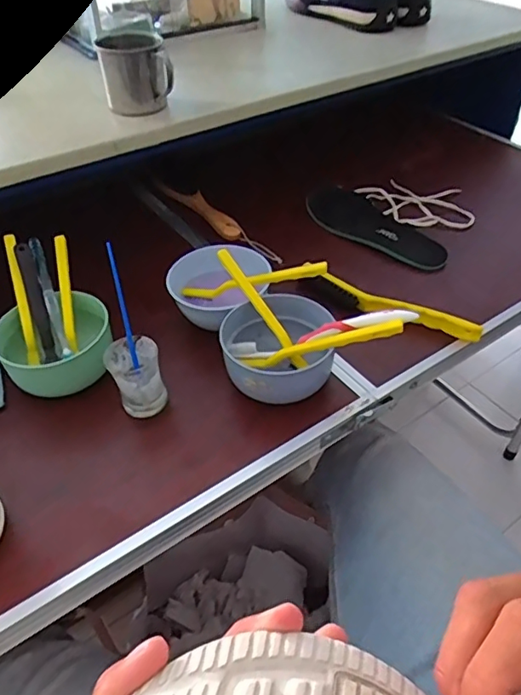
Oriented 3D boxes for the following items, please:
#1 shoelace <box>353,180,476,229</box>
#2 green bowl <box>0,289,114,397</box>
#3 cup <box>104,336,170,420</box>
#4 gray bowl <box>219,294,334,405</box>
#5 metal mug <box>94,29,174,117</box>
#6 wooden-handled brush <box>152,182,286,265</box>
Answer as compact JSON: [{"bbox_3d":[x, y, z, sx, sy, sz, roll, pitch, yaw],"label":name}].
[{"bbox_3d":[0.230,-0.214,0.791,0.171,0.015,0.120,19,48,19],"label":"shoelace"},{"bbox_3d":[-0.202,-0.001,0.533,0.111,0.047,0.093,-20,48,-19],"label":"green bowl"},{"bbox_3d":[-0.117,0.028,0.507,0.046,0.066,0.047,0,44,0],"label":"cup"},{"bbox_3d":[0.012,0.000,0.525,0.112,0.052,0.105,0,44,0],"label":"gray bowl"},{"bbox_3d":[-0.146,-0.321,0.629,0.076,0.078,0.069,-10,45,-10],"label":"metal mug"},{"bbox_3d":[-0.065,-0.183,0.754,0.032,0.018,0.257,-31,52,-27],"label":"wooden-handled brush"}]

